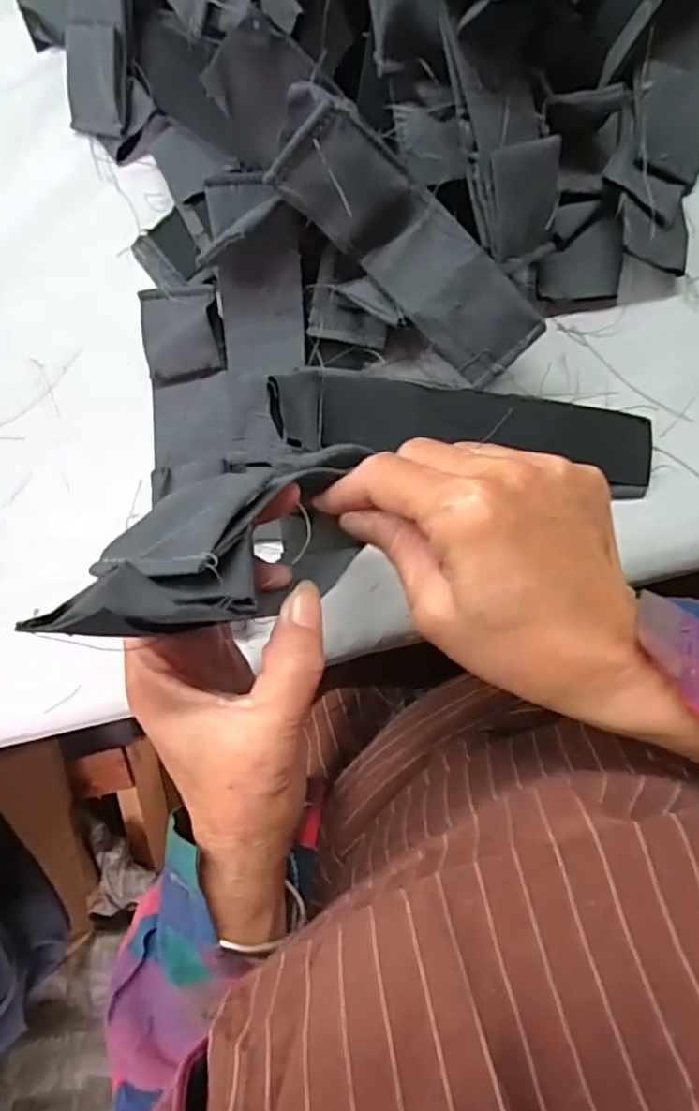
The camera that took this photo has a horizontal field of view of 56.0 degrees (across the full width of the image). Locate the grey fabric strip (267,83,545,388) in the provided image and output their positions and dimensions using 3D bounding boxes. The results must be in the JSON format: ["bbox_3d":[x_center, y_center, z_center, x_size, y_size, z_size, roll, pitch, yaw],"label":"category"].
[{"bbox_3d":[0.026,-0.149,0.315,0.152,0.025,0.047,41,119,-17],"label":"grey fabric strip"}]

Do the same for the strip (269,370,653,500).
[{"bbox_3d":[0.063,-0.067,0.344,0.196,0.054,0.043,8,91,7],"label":"strip"}]

